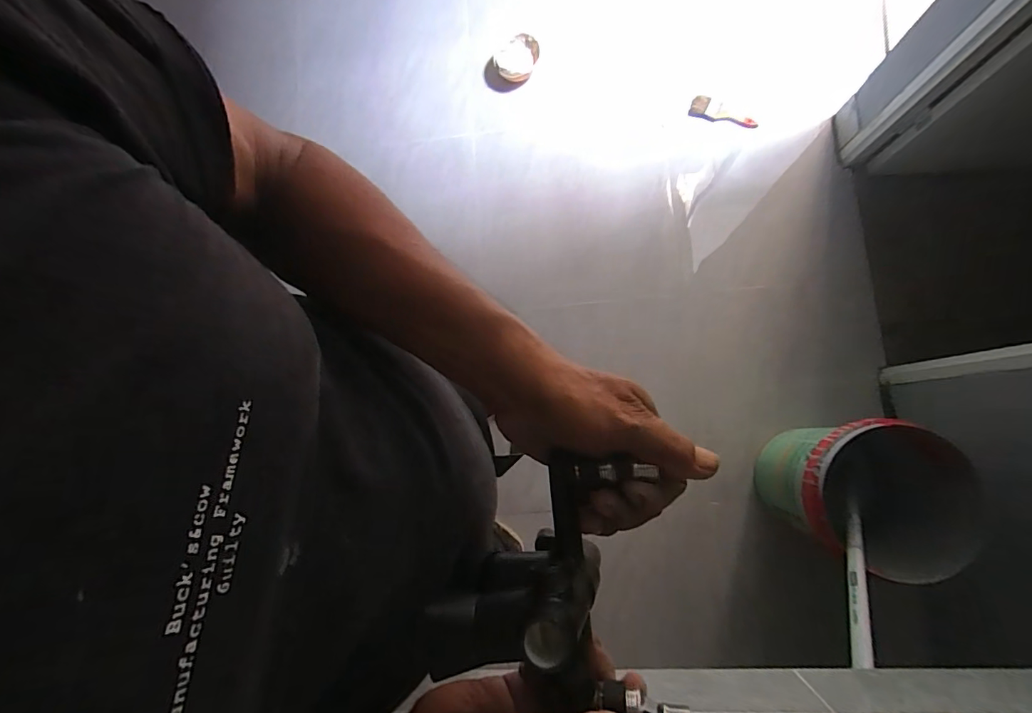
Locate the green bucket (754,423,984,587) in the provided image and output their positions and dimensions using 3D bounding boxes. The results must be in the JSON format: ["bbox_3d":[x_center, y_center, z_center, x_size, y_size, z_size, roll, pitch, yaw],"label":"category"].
[{"bbox_3d":[0.756,0.311,1.042,0.299,0.317,0.293,-1,82,6],"label":"green bucket"}]

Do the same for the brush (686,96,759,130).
[{"bbox_3d":[0.644,-0.750,1.424,0.206,0.016,0.083,23,85,9],"label":"brush"}]

